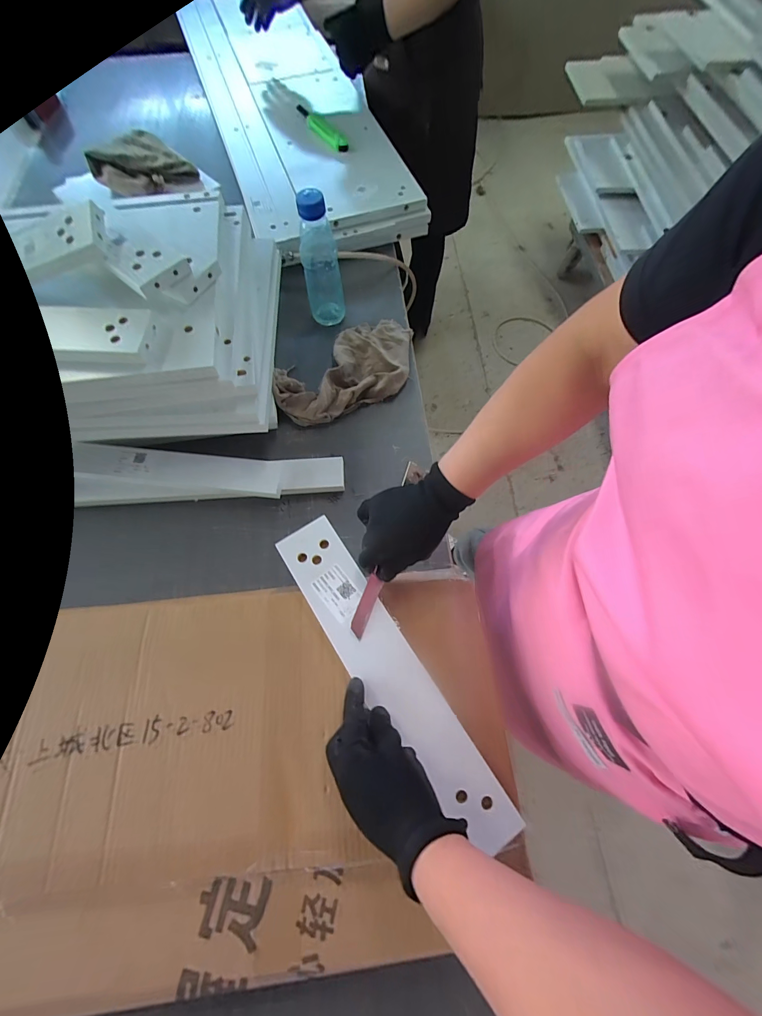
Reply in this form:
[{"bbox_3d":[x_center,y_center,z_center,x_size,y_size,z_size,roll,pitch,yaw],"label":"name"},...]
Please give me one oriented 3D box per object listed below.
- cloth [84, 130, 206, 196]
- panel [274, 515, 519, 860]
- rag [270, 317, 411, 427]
[{"bbox_3d":[-0.503,-0.715,0.771,0.195,0.047,0.171,38,73,14],"label":"cloth"},{"bbox_3d":[0.006,0.165,0.395,0.069,0.008,0.362,-34,72,-12],"label":"panel"},{"bbox_3d":[-0.051,-0.233,0.621,0.260,0.032,0.142,-34,72,-12],"label":"rag"}]

